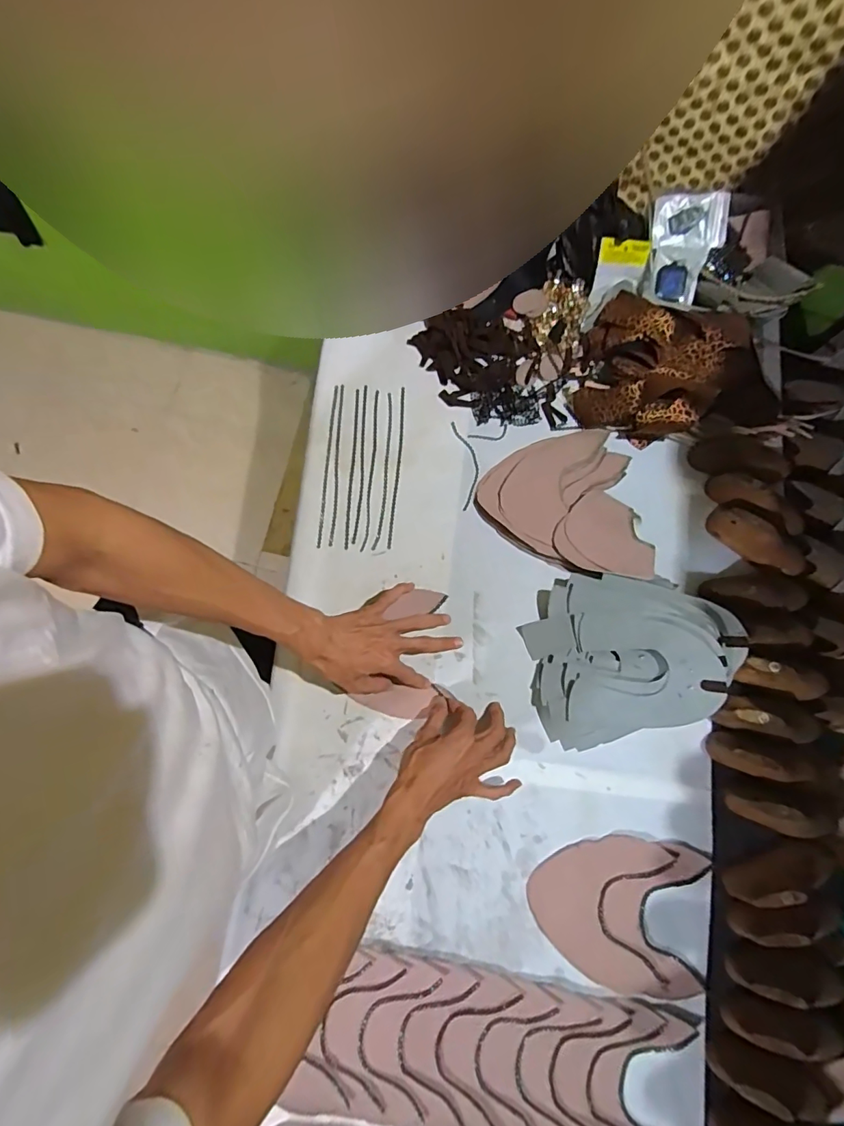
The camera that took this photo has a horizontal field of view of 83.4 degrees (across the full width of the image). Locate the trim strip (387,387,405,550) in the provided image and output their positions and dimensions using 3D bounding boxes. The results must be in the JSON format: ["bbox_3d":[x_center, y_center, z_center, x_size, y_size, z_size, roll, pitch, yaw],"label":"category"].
[{"bbox_3d":[-0.035,-0.136,0.671,0.009,0.007,0.237,5,79,-1],"label":"trim strip"}]

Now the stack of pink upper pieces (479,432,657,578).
[{"bbox_3d":[0.191,-0.074,0.651,0.208,0.032,0.206,-8,79,-3],"label":"stack of pink upper pieces"}]

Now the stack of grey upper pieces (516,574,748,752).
[{"bbox_3d":[0.256,0.103,0.590,0.251,0.091,0.202,-21,80,-5],"label":"stack of grey upper pieces"}]

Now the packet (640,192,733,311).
[{"bbox_3d":[0.378,-0.443,0.677,0.099,0.028,0.160,7,98,9],"label":"packet"}]

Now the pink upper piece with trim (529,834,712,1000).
[{"bbox_3d":[0.238,0.422,0.576,0.204,0.006,0.167,8,78,1],"label":"pink upper piece with trim"}]

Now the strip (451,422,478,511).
[{"bbox_3d":[0.065,-0.140,0.675,0.029,0.004,0.132,-6,79,-3],"label":"strip"}]

